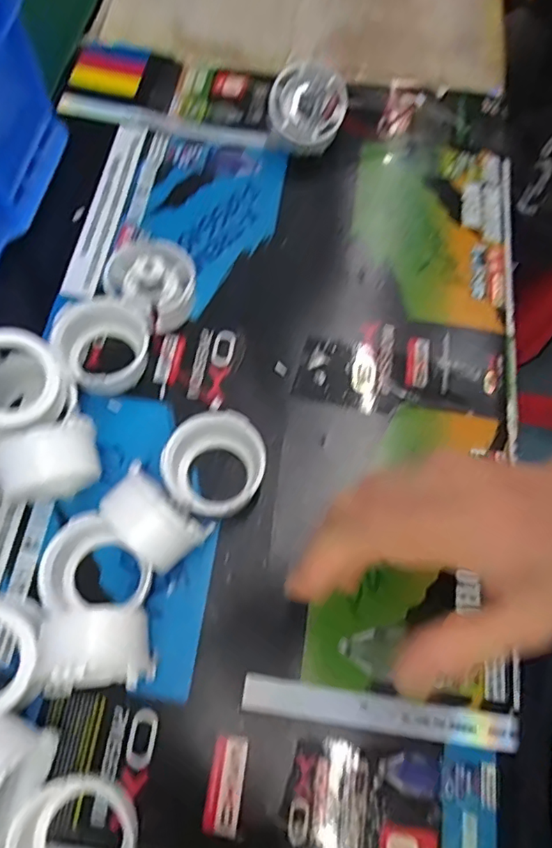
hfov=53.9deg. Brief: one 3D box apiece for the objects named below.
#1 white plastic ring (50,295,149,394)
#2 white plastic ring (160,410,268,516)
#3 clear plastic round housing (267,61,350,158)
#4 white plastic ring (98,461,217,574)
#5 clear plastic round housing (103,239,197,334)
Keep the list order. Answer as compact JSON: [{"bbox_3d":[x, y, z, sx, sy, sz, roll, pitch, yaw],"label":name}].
[{"bbox_3d":[-0.103,-0.048,0.325,0.050,0.030,0.050,1,67,-2],"label":"white plastic ring"},{"bbox_3d":[-0.034,0.024,0.302,0.056,0.028,0.053,1,67,-2],"label":"white plastic ring"},{"bbox_3d":[0.023,-0.230,0.397,0.053,0.023,0.056,0,98,-1],"label":"clear plastic round housing"},{"bbox_3d":[-0.060,0.051,0.278,0.046,0.050,0.033,36,70,12],"label":"white plastic ring"},{"bbox_3d":[-0.077,-0.090,0.344,0.057,0.031,0.051,31,70,10],"label":"clear plastic round housing"}]

